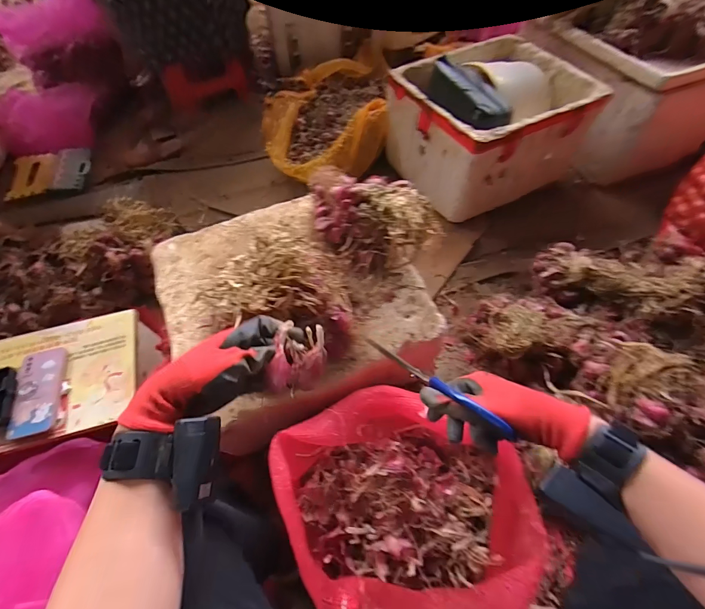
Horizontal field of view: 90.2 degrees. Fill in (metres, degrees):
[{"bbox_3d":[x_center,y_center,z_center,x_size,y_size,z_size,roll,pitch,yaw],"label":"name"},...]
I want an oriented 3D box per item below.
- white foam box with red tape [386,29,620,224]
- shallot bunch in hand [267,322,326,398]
[{"bbox_3d":[0.413,-0.565,1.087,0.513,0.287,0.417,-29,65,-15],"label":"white foam box with red tape"},{"bbox_3d":[-0.056,0.058,0.370,0.052,0.039,0.067,2,61,1],"label":"shallot bunch in hand"}]

